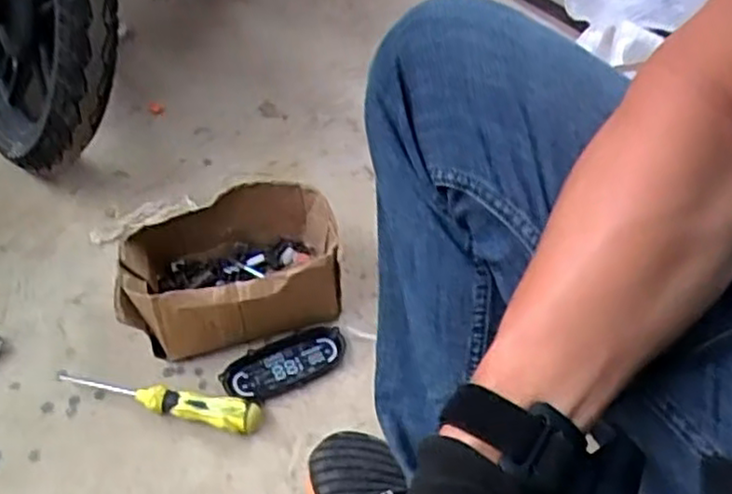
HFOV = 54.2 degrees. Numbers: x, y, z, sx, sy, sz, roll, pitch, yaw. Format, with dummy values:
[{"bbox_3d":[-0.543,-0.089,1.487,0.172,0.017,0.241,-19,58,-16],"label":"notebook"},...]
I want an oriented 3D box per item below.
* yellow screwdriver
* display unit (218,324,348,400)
[{"bbox_3d":[-0.199,0.147,0.695,0.197,0.024,0.029,11,50,9],"label":"yellow screwdriver"},{"bbox_3d":[-0.084,0.119,0.738,0.127,0.013,0.057,-22,53,-19],"label":"display unit"}]

